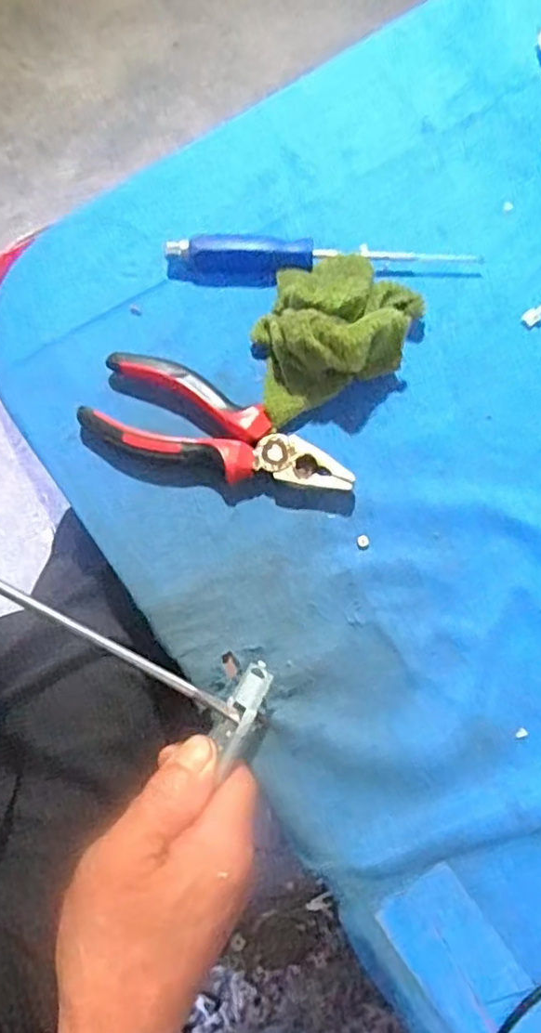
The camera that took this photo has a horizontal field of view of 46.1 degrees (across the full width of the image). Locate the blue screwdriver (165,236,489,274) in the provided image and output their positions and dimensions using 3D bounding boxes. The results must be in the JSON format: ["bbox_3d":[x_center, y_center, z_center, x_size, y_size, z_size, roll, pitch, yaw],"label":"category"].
[{"bbox_3d":[0.031,-0.161,0.395,0.188,0.018,0.018,1,73,3],"label":"blue screwdriver"}]

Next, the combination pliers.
[{"bbox_3d":[-0.031,-0.042,0.358,0.152,0.022,0.058,24,75,9],"label":"combination pliers"}]

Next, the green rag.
[{"bbox_3d":[0.030,-0.115,0.367,0.115,0.042,0.090,-28,74,-6],"label":"green rag"}]

